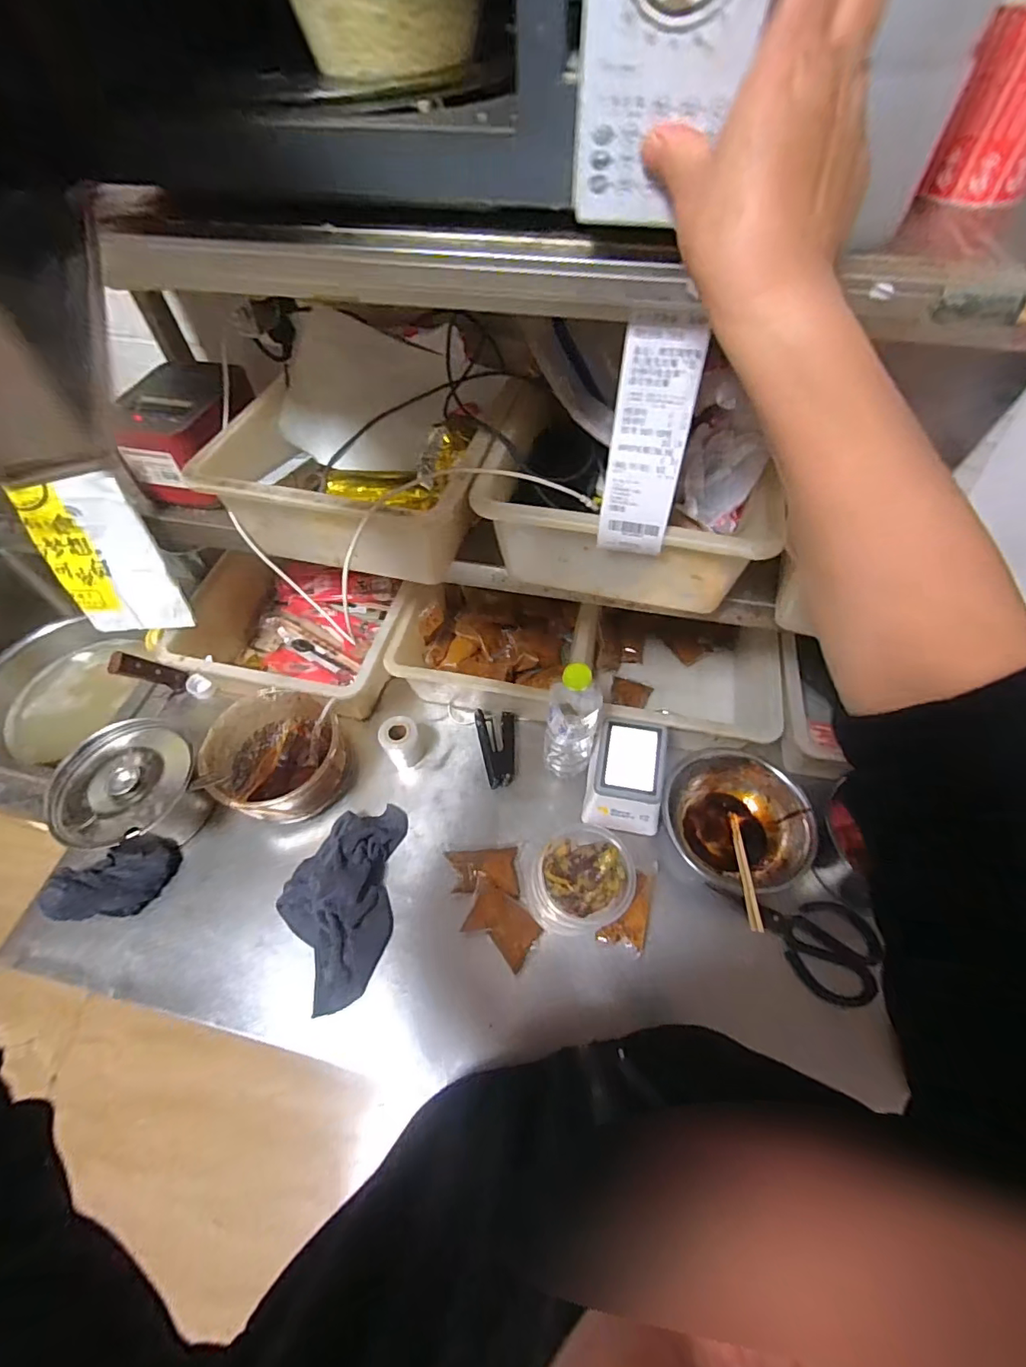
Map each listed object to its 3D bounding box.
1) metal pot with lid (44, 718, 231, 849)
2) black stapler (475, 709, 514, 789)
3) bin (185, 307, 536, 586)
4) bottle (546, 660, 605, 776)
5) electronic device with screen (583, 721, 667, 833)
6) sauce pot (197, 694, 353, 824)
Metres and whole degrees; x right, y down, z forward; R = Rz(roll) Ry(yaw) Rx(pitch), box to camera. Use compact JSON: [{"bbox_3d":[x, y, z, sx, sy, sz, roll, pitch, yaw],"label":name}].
[{"bbox_3d":[-0.494,0.151,0.699,0.169,0.107,0.170,-38,63,-22],"label":"metal pot with lid"},{"bbox_3d":[-0.027,0.095,0.771,0.056,0.023,0.117,-1,56,1],"label":"black stapler"},{"bbox_3d":[-0.152,-0.273,0.589,0.270,0.112,0.307,12,57,9],"label":"bin"},{"bbox_3d":[0.078,0.053,0.678,0.065,0.214,0.058,8,57,7],"label":"bottle"},{"bbox_3d":[0.152,0.124,0.700,0.098,0.097,0.119,7,57,6],"label":"electronic device with screen"},{"bbox_3d":[-0.321,0.105,0.726,0.164,0.102,0.166,-1,56,1],"label":"sauce pot"}]

